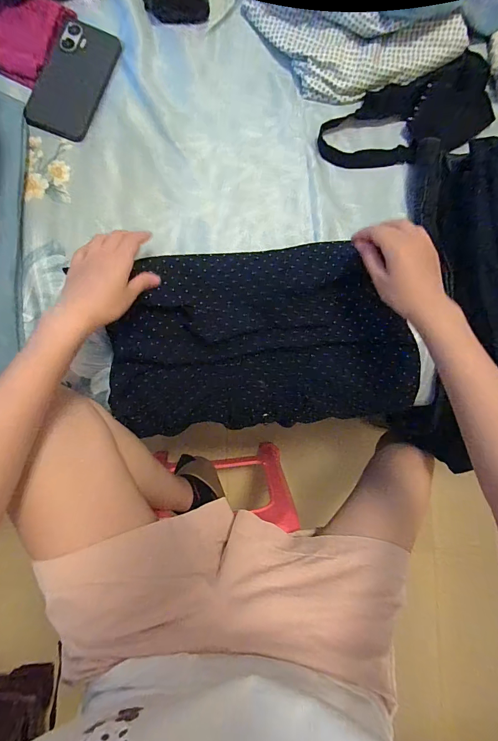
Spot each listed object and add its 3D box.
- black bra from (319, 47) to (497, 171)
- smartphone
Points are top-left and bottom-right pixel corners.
[{"bbox_3d":[0.245,-0.374,0.509,0.291,0.035,0.116,-26,89,-8],"label":"black bra"},{"bbox_3d":[-0.238,-0.400,0.471,0.081,0.009,0.166,18,84,-5],"label":"smartphone"}]

